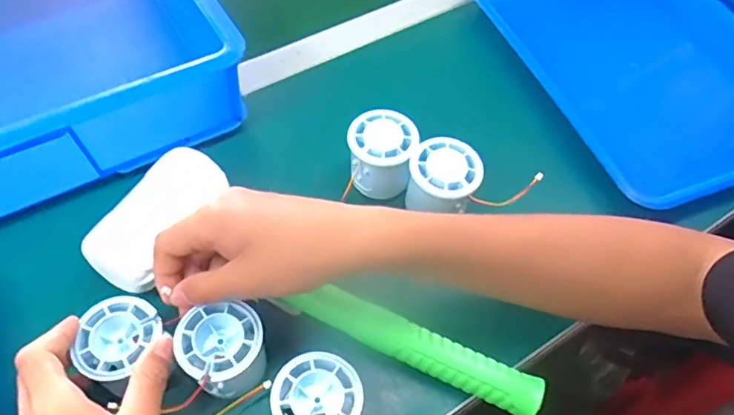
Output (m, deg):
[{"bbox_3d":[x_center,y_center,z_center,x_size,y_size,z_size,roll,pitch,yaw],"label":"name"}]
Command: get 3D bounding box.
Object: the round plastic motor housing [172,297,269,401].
[{"bbox_3d":[-0.095,0.096,0.382,0.053,0.047,0.051,1,56,-2],"label":"round plastic motor housing"}]

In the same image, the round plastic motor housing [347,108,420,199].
[{"bbox_3d":[0.012,-0.045,0.480,0.056,0.053,0.049,15,57,7],"label":"round plastic motor housing"}]

